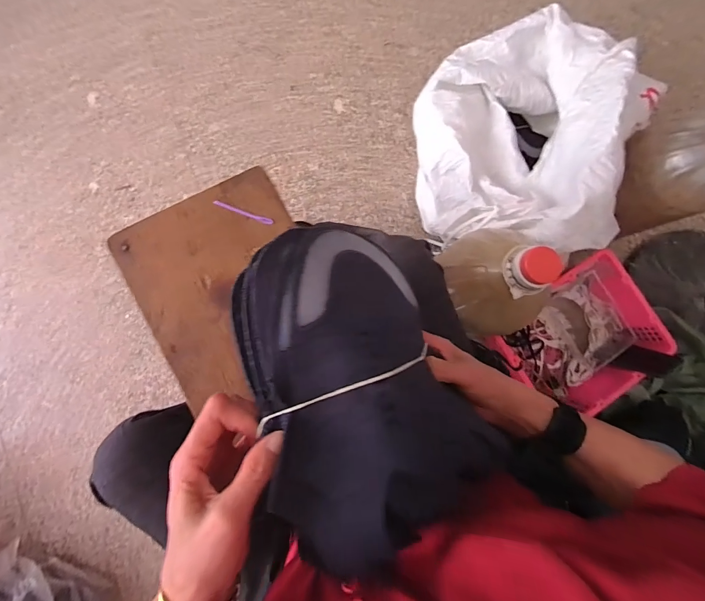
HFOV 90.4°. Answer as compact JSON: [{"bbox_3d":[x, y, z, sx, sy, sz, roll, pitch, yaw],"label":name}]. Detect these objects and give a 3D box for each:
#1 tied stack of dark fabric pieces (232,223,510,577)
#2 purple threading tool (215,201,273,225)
[{"bbox_3d":[0.015,0.059,0.291,0.199,0.060,0.251,-12,73,-35],"label":"tied stack of dark fabric pieces"},{"bbox_3d":[-0.150,-0.120,0.480,0.084,0.006,0.010,18,86,-4],"label":"purple threading tool"}]

